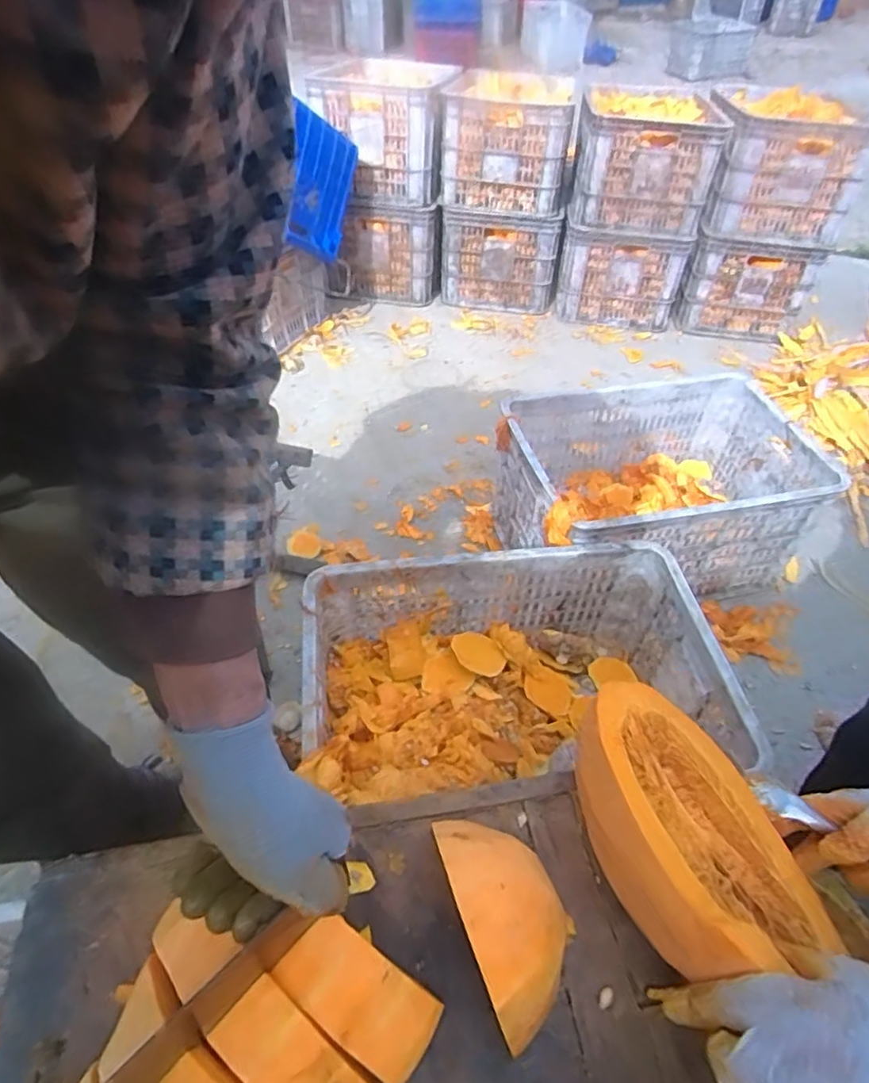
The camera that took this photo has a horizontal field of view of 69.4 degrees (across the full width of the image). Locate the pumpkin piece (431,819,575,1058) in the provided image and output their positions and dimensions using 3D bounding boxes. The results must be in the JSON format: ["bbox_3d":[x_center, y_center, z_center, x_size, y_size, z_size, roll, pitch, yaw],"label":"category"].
[{"bbox_3d":[0.049,0.240,0.410,0.068,0.048,0.125,-17,53,-17],"label":"pumpkin piece"}]

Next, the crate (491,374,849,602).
[{"bbox_3d":[0.378,-0.110,1.150,0.487,0.244,0.393,-7,50,-10],"label":"crate"}]

